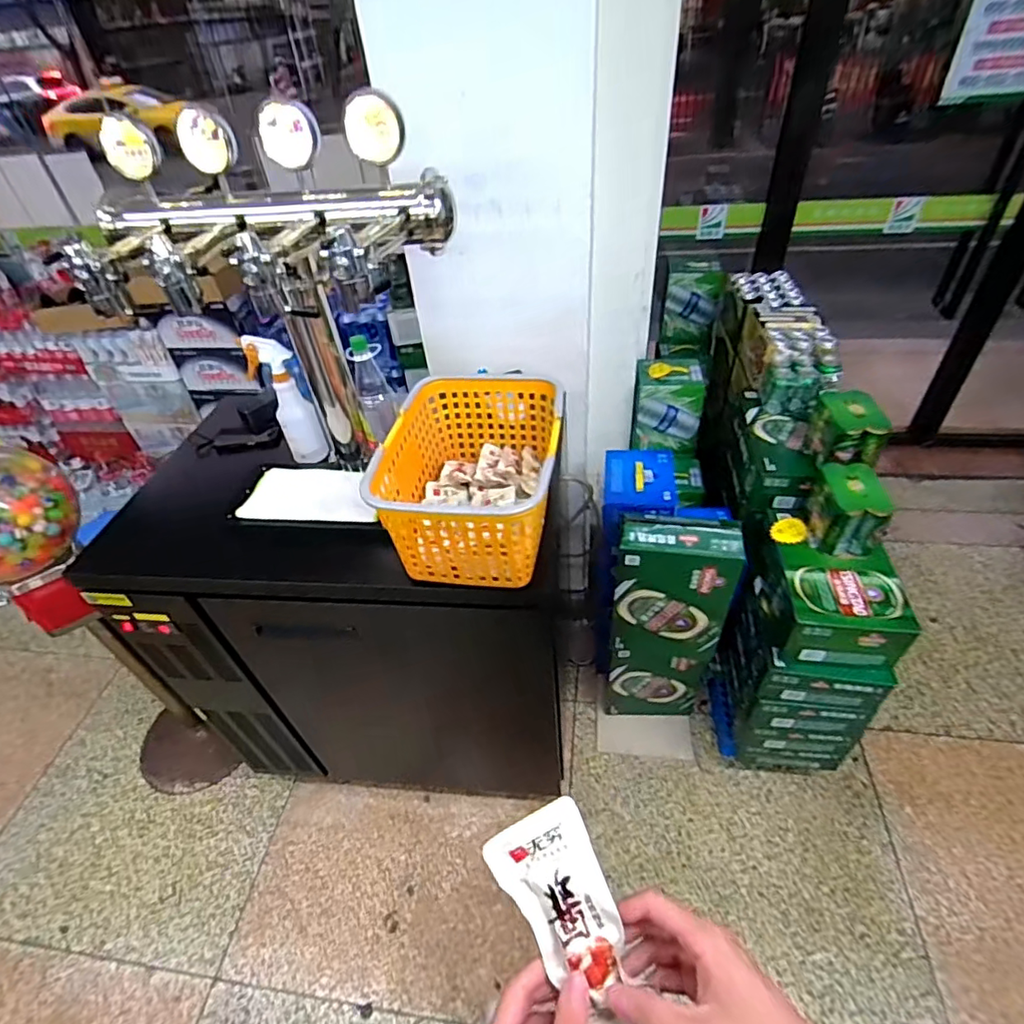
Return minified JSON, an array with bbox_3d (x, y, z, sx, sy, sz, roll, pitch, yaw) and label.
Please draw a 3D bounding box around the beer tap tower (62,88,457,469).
[{"bbox_3d":[-0.385,-0.328,0.974,0.582,0.590,0.277,3,44,9],"label":"beer tap tower"}]

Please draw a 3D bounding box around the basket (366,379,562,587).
[{"bbox_3d":[-0.061,-0.067,0.996,0.286,0.186,0.370,4,44,10],"label":"basket"}]

